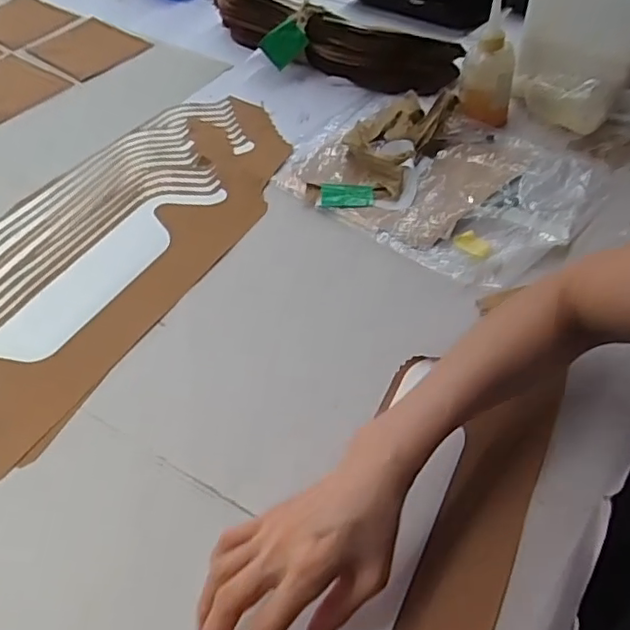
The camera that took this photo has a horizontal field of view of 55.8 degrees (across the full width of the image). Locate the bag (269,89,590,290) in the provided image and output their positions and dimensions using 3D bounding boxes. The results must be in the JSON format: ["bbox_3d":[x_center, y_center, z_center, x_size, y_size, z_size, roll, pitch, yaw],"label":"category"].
[{"bbox_3d":[0.148,-0.174,0.719,0.332,0.034,0.263,32,58,28],"label":"bag"}]

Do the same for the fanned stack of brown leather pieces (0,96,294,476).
[{"bbox_3d":[-0.233,-0.100,0.686,0.270,0.017,0.558,21,54,21],"label":"fanned stack of brown leather pieces"}]

